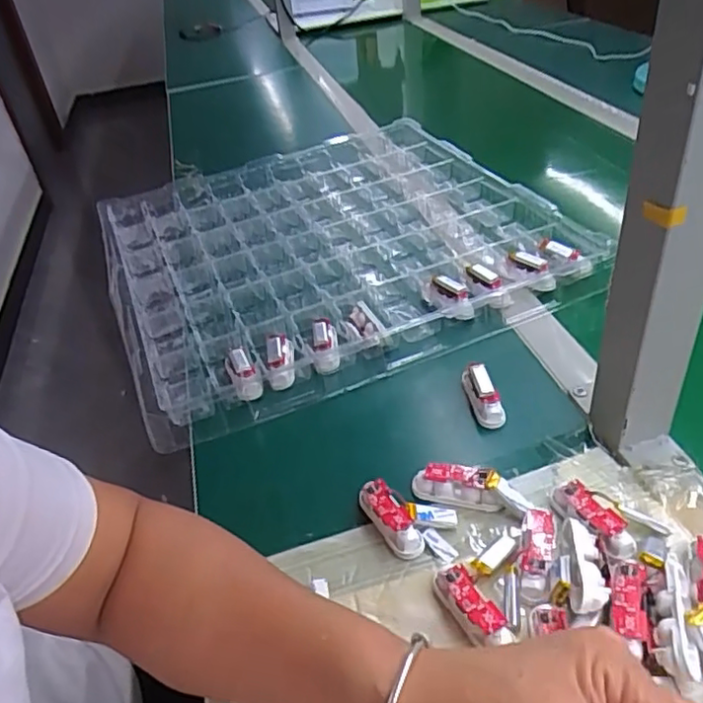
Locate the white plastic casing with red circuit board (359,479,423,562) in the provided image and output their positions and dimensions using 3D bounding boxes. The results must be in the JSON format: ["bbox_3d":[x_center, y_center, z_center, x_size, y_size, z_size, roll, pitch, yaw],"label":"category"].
[{"bbox_3d":[0.026,0.110,0.410,0.022,0.022,0.059,-20,40,-17],"label":"white plastic casing with red circuit board"}]

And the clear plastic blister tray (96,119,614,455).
[{"bbox_3d":[-0.041,-0.135,0.721,0.467,0.041,0.495,-19,40,-16],"label":"clear plastic blister tray"}]

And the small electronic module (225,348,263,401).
[{"bbox_3d":[-0.095,0.020,0.535,0.022,0.019,0.049,-21,60,-18],"label":"small electronic module"}]

